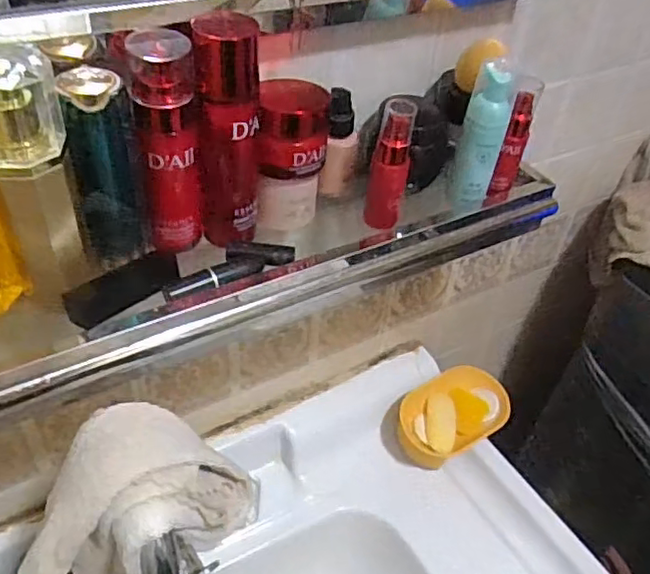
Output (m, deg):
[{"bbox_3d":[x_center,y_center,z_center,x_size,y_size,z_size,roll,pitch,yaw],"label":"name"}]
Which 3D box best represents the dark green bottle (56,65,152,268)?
[{"bbox_3d":[-0.135,-0.069,0.393,0.038,0.124,0.033,-1,43,-8],"label":"dark green bottle"}]

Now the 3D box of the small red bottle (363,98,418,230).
[{"bbox_3d":[0.050,-0.093,0.482,0.028,0.096,0.029,9,43,3],"label":"small red bottle"}]

